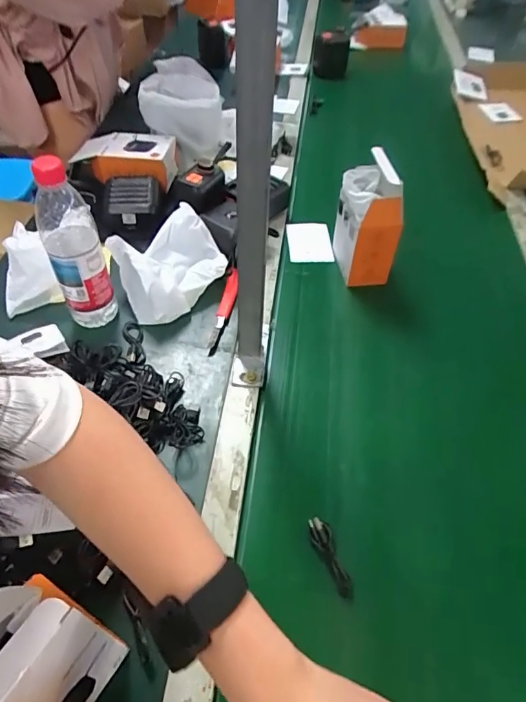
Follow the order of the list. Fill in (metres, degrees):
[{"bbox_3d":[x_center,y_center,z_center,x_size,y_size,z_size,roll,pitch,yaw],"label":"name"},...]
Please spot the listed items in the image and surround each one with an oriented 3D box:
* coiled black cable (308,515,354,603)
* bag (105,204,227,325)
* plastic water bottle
[{"bbox_3d":[0.065,0.203,0.458,0.023,0.015,0.074,-10,52,-11],"label":"coiled black cable"},{"bbox_3d":[-0.136,-0.123,0.671,0.122,0.087,0.168,30,55,20],"label":"bag"},{"bbox_3d":[-0.235,-0.123,0.580,0.067,0.224,0.065,-17,53,-16],"label":"plastic water bottle"}]

